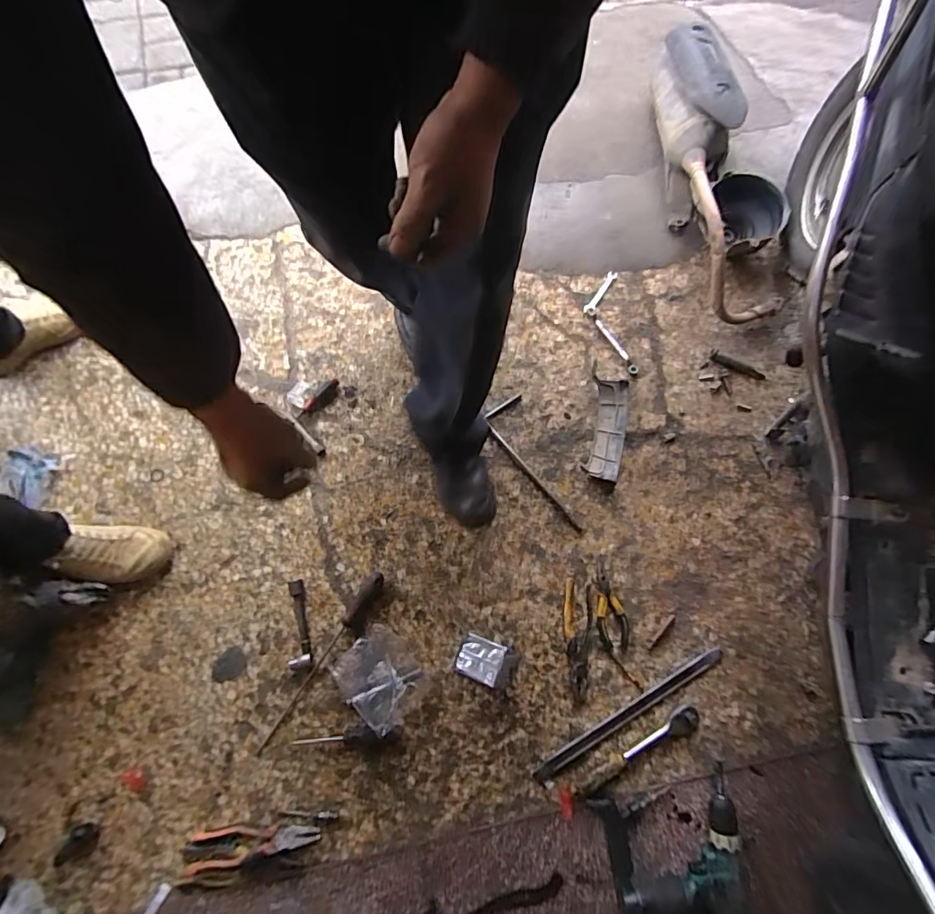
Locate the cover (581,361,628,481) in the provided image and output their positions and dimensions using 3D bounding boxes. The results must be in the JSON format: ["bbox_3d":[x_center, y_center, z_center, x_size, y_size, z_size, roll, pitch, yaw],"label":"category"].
[{"bbox_3d":[0.272,-0.062,0.919,0.077,0.032,0.210,10,76,2],"label":"cover"}]

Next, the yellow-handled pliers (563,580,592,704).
[{"bbox_3d":[0.192,0.320,0.829,0.051,0.013,0.198,8,76,1],"label":"yellow-handled pliers"}]

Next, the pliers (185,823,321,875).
[{"bbox_3d":[-0.342,0.614,0.752,0.201,0.019,0.050,-10,77,-3],"label":"pliers"}]

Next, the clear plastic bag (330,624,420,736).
[{"bbox_3d":[-0.154,0.375,0.810,0.131,0.027,0.122,42,80,9],"label":"clear plastic bag"}]

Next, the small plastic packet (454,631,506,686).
[{"bbox_3d":[0.023,0.354,0.823,0.076,0.013,0.068,15,70,25],"label":"small plastic packet"}]

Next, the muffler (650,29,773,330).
[{"bbox_3d":[0.493,-0.616,0.974,0.147,0.177,0.685,-9,78,-3],"label":"muffler"}]

